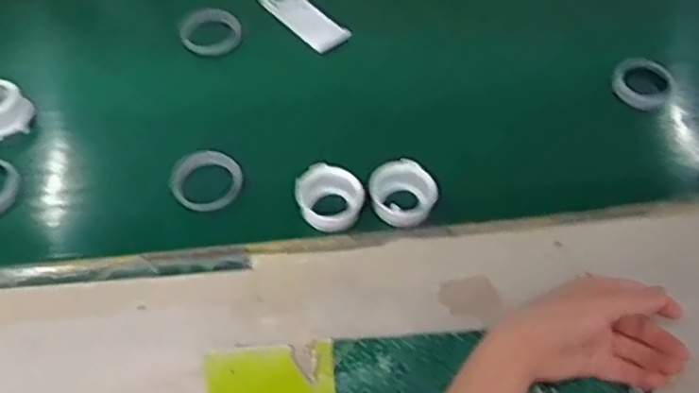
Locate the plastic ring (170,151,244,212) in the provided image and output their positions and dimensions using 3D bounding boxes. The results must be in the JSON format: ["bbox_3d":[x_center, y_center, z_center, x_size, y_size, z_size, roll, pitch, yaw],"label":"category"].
[{"bbox_3d":[-0.128,-0.014,0.621,0.063,0.011,0.054,2,72,-9],"label":"plastic ring"}]

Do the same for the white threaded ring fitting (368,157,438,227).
[{"bbox_3d":[0.044,-0.003,0.610,0.058,0.028,0.055,1,55,-2],"label":"white threaded ring fitting"}]

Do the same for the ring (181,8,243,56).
[{"bbox_3d":[-0.147,-0.175,0.737,0.064,0.016,0.059,1,55,-2],"label":"ring"}]

